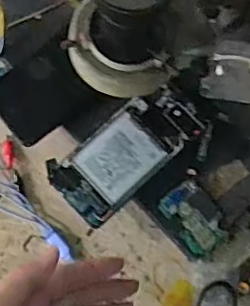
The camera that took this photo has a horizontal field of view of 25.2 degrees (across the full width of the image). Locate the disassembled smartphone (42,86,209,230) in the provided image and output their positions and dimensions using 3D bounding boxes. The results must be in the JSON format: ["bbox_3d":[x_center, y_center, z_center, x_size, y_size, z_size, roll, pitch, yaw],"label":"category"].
[{"bbox_3d":[0.003,-0.003,0.560,0.155,0.009,0.074,-43,81,-11],"label":"disassembled smartphone"}]

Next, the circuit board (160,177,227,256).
[{"bbox_3d":[0.072,0.068,0.570,0.048,0.023,0.071,-36,80,-9],"label":"circuit board"}]

